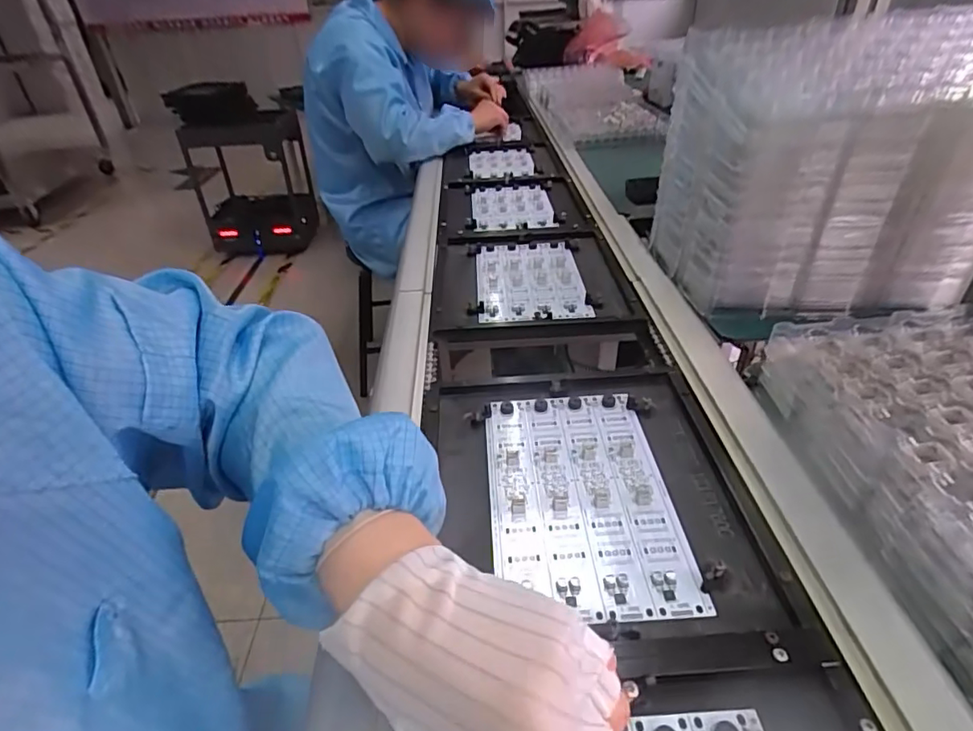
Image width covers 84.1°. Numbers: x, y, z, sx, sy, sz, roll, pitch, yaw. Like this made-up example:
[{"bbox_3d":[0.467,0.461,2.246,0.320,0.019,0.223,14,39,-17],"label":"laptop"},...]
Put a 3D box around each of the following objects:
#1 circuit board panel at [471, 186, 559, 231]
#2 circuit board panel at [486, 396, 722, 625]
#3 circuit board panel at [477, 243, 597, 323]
[{"bbox_3d":[0.041,-0.272,0.923,0.130,0.007,0.205,-4,35,0],"label":"circuit board panel"},{"bbox_3d":[0.068,0.093,0.408,0.130,0.006,0.206,-4,35,0],"label":"circuit board panel"},{"bbox_3d":[0.055,-0.113,0.704,0.132,0.013,0.211,-4,35,0],"label":"circuit board panel"}]

